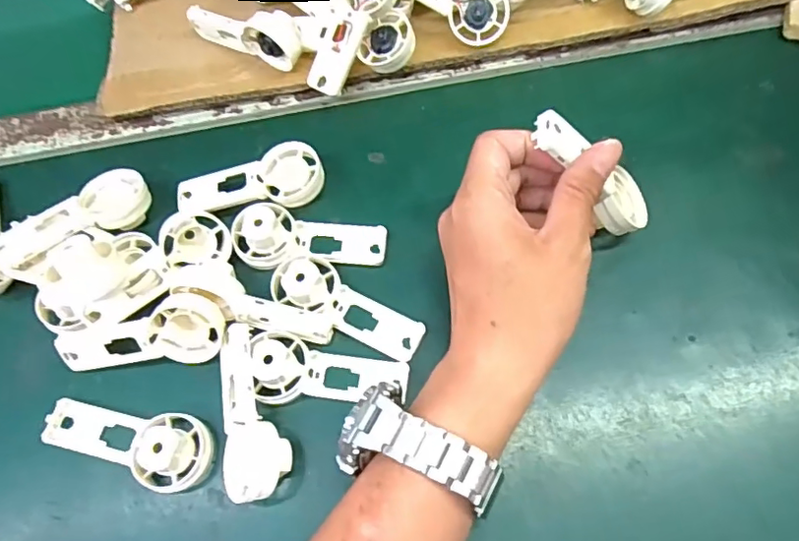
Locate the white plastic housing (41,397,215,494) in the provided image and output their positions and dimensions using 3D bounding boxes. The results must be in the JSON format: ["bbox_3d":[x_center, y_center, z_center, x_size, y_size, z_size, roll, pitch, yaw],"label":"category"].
[{"bbox_3d":[-0.147,0.092,0.301,0.093,0.029,0.038,7,68,6],"label":"white plastic housing"}]

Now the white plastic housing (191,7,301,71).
[{"bbox_3d":[-0.108,-0.166,0.399,0.087,0.034,0.024,19,69,24],"label":"white plastic housing"}]

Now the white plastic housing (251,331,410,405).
[{"bbox_3d":[-0.039,0.055,0.317,0.086,0.018,0.038,7,67,-7],"label":"white plastic housing"}]

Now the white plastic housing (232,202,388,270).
[{"bbox_3d":[-0.055,-0.018,0.345,0.090,0.025,0.038,6,68,6],"label":"white plastic housing"}]

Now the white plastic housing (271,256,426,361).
[{"bbox_3d":[-0.030,0.020,0.331,0.091,0.018,0.031,28,71,0],"label":"white plastic housing"}]

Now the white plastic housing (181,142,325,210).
[{"bbox_3d":[-0.094,-0.055,0.365,0.091,0.024,0.041,-7,67,0],"label":"white plastic housing"}]

